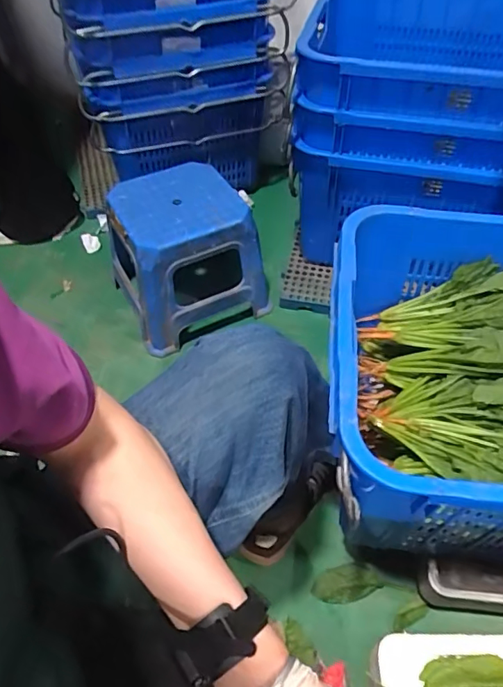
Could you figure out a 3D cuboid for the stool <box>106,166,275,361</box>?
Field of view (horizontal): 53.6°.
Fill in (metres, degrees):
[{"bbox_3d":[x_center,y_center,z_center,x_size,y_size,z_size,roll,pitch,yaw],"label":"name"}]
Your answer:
[{"bbox_3d":[-0.137,-0.185,1.017,0.268,0.227,0.232,-22,55,-15],"label":"stool"}]

